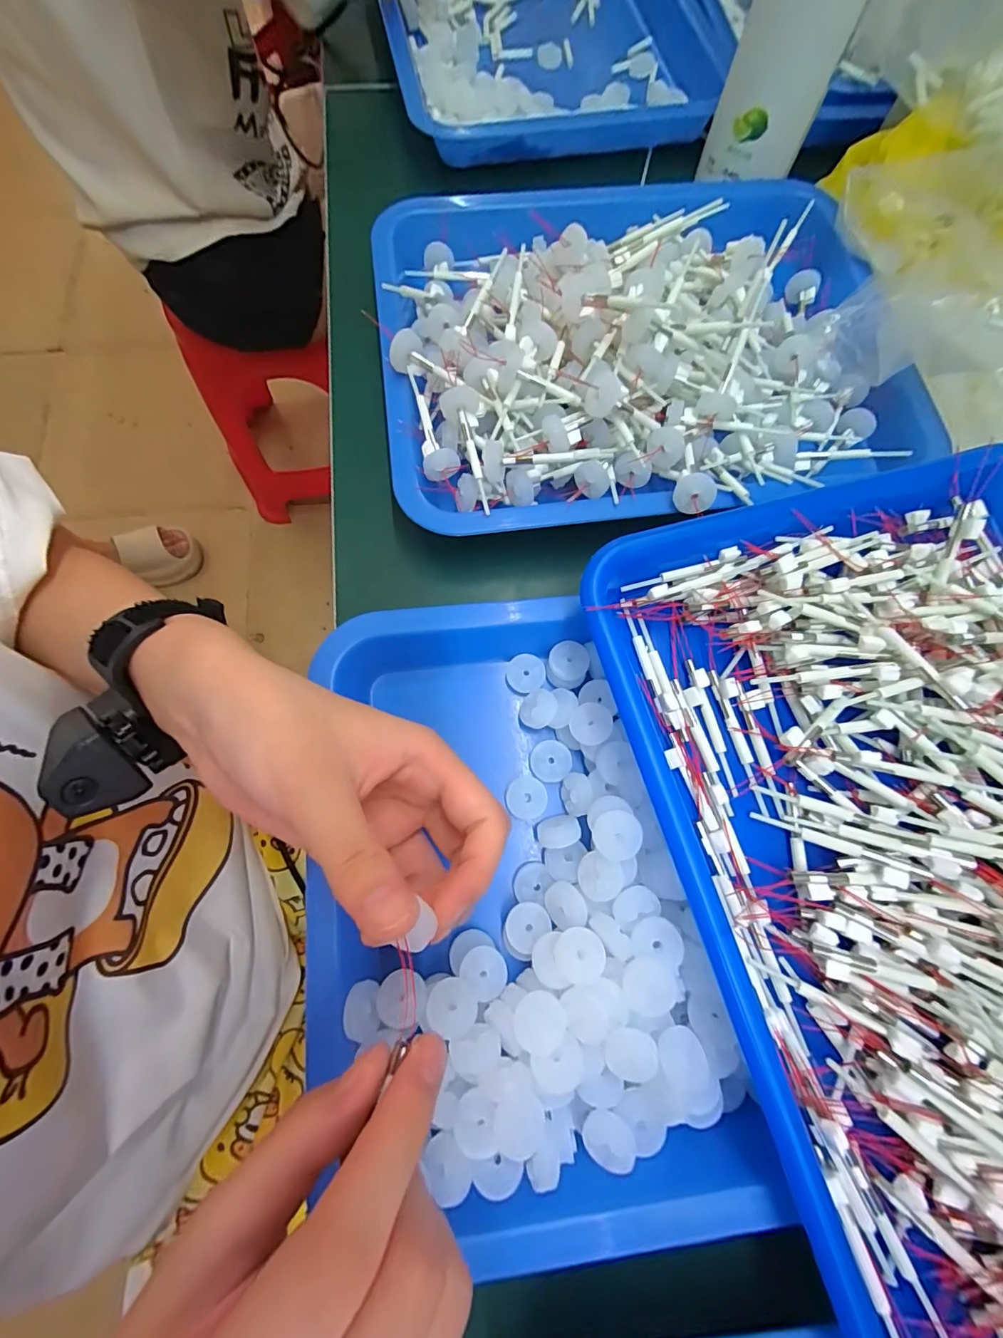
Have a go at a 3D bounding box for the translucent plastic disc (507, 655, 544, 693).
[{"bbox_3d":[0.013,0.003,0.263,0.020,0.006,0.020,0,74,-1],"label":"translucent plastic disc"}]

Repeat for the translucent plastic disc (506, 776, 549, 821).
[{"bbox_3d":[0.013,0.066,0.244,0.020,0.005,0.020,0,74,-1],"label":"translucent plastic disc"}]

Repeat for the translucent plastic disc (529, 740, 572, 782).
[{"bbox_3d":[0.026,0.048,0.249,0.020,0.005,0.020,0,74,-1],"label":"translucent plastic disc"}]

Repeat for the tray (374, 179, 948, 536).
[{"bbox_3d":[0.086,-0.212,0.295,0.324,0.057,0.260,-9,74,-4],"label":"tray"}]

